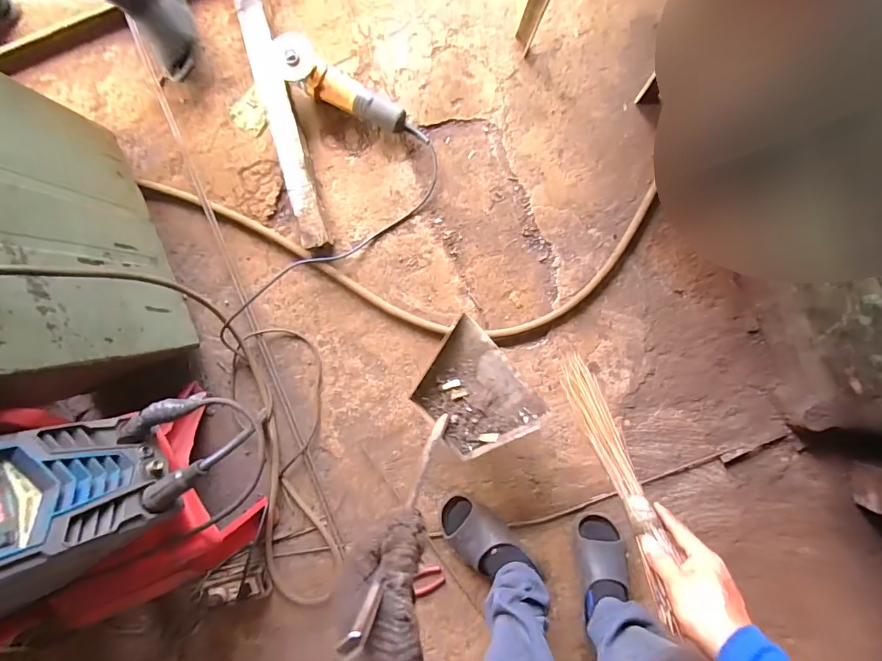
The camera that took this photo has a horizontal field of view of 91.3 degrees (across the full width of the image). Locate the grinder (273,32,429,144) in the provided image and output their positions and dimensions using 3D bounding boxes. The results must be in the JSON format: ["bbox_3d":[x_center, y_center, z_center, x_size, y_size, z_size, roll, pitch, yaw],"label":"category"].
[{"bbox_3d":[-0.186,-0.477,0.893,0.334,0.091,0.085,31,92,-1],"label":"grinder"}]

